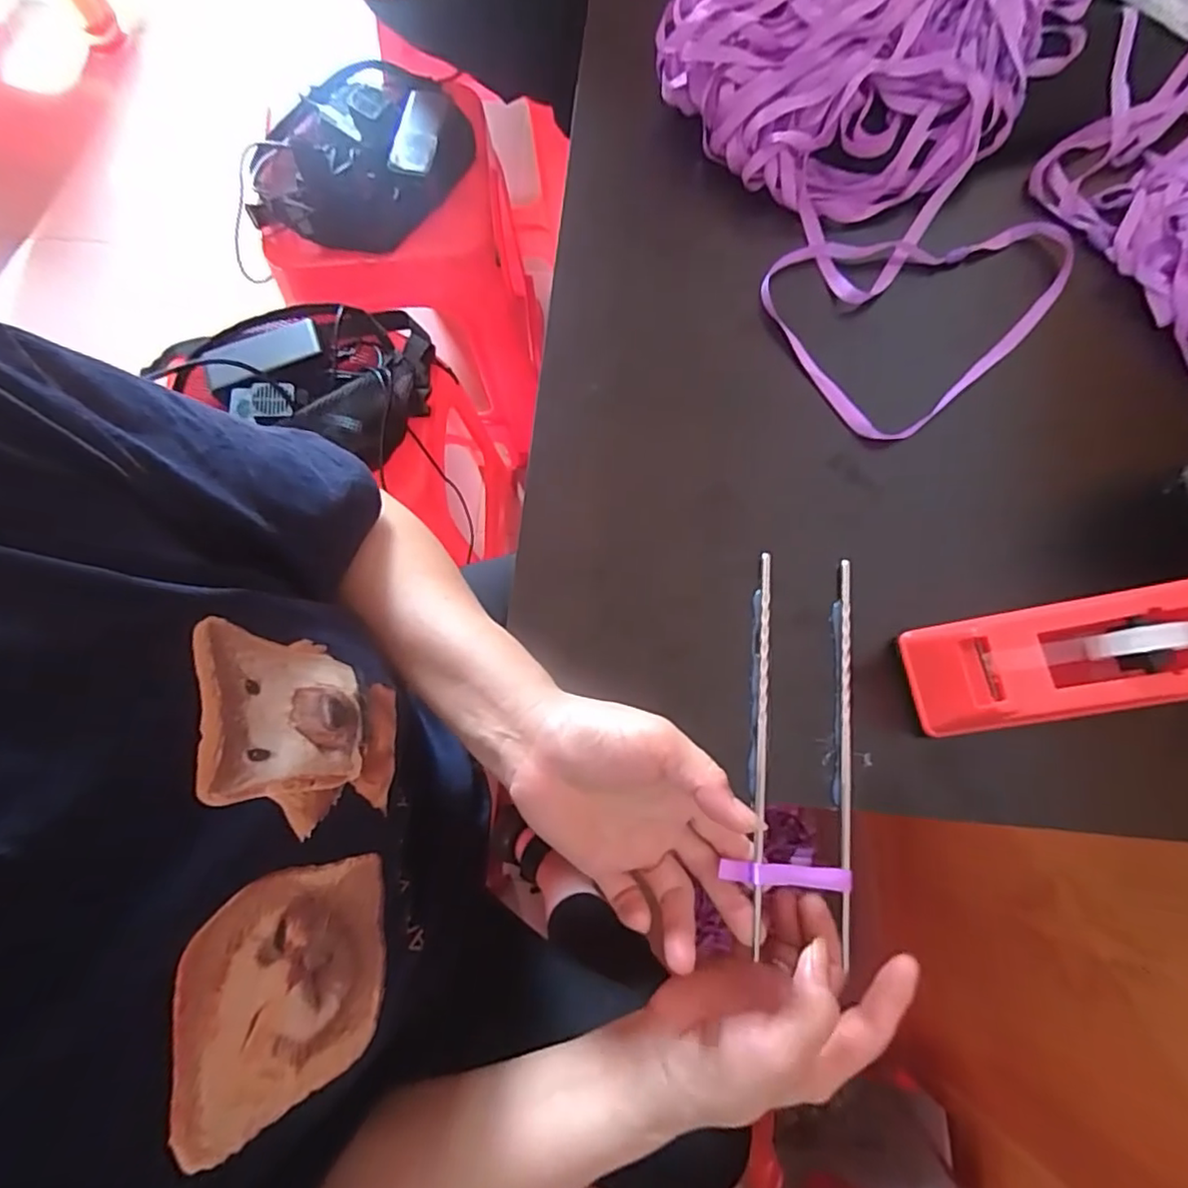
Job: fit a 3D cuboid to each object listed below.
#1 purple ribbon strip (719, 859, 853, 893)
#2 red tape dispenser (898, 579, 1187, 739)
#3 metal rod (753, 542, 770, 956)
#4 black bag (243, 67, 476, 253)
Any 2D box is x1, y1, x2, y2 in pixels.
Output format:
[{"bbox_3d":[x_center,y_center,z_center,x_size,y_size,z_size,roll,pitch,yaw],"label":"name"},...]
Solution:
[{"bbox_3d":[0.105,0.151,0.330,0.066,0.006,0.011,2,71,4],"label":"purple ribbon strip"},{"bbox_3d":[0.257,0.033,0.327,0.155,0.060,0.062,-8,75,-3],"label":"red tape dispenser"},{"bbox_3d":[0.095,0.081,0.354,0.006,0.007,0.214,5,76,0],"label":"metal rod"},{"bbox_3d":[-0.287,-0.550,0.762,0.249,0.064,0.282,27,76,6],"label":"black bag"}]

